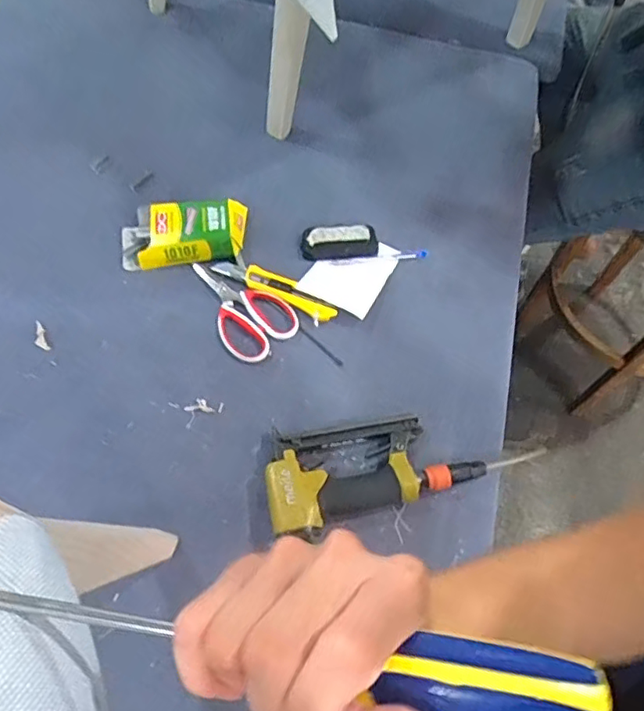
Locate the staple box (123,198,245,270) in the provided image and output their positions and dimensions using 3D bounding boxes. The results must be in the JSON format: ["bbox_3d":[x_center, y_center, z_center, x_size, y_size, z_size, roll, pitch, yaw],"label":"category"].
[{"bbox_3d":[-0.194,-0.176,0.828,0.172,0.035,0.097,-6,63,-7],"label":"staple box"}]

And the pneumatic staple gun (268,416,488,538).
[{"bbox_3d":[0.057,0.127,0.688,0.252,0.041,0.121,-15,64,-11],"label":"pneumatic staple gun"}]

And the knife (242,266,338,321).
[{"bbox_3d":[-0.043,-0.084,0.798,0.135,0.012,0.031,25,64,9],"label":"knife"}]

